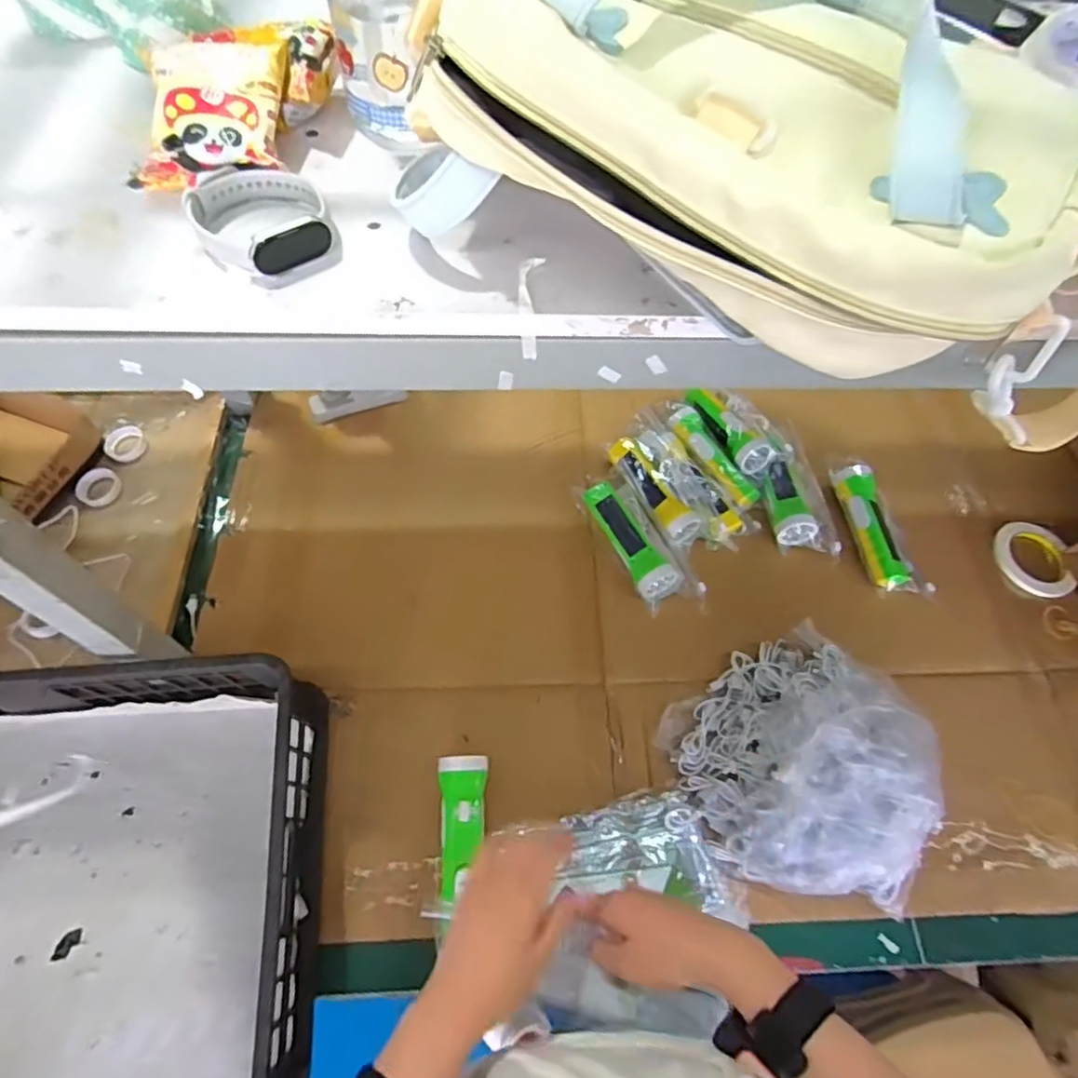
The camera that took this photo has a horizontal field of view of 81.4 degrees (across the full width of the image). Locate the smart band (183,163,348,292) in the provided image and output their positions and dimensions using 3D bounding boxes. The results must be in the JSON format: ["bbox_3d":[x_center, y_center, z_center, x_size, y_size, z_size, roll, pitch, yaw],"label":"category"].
[{"bbox_3d":[-0.151,-0.172,0.343,0.067,0.020,0.082,-23,64,-15],"label":"smart band"}]

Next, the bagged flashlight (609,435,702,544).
[{"bbox_3d":[0.151,-0.066,0.873,0.058,0.040,0.184,-29,66,-17],"label":"bagged flashlight"}]

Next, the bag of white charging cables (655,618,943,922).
[{"bbox_3d":[0.293,0.247,0.671,0.266,0.094,0.272,-26,65,-16],"label":"bag of white charging cables"}]

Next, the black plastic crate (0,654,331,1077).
[{"bbox_3d":[-0.519,0.341,0.582,0.595,0.155,0.398,-3,60,-3],"label":"black plastic crate"}]

